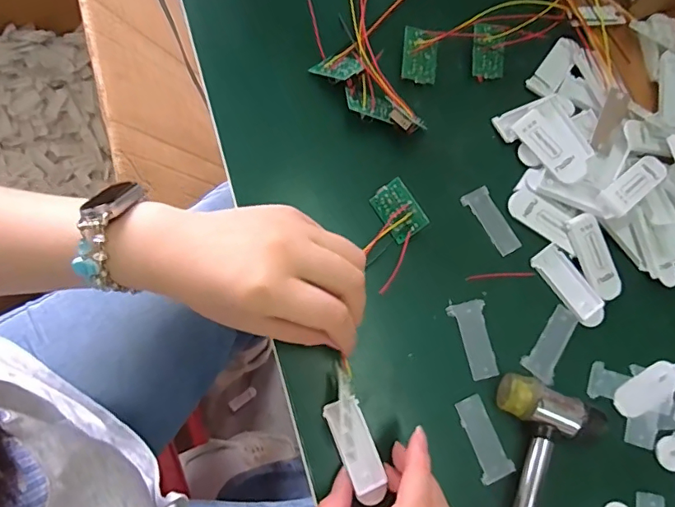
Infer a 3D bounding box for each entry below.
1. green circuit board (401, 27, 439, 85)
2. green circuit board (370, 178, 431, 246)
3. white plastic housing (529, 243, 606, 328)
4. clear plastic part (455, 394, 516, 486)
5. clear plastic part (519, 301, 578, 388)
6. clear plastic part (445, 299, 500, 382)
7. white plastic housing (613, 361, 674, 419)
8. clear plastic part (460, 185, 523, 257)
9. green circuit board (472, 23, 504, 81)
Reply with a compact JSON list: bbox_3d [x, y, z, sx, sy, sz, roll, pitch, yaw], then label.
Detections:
[{"bbox_3d":[0.057,-0.137,0.347,0.025,0.004,0.035,1,100,-14],"label":"green circuit board"},{"bbox_3d":[0.038,-0.027,0.318,0.026,0.005,0.036,-36,81,24],"label":"green circuit board"},{"bbox_3d":[0.151,0.021,0.324,0.022,0.004,0.056,-36,81,-14],"label":"white plastic housing"},{"bbox_3d":[0.086,0.110,0.297,0.020,0.004,0.047,-22,79,-11],"label":"clear plastic part"},{"bbox_3d":[0.136,0.057,0.315,0.021,0.004,0.048,37,74,4],"label":"clear plastic part"},{"bbox_3d":[0.086,0.054,0.312,0.023,0.004,0.047,-13,77,-9],"label":"clear plastic part"},{"bbox_3d":[0.195,0.084,0.313,0.049,0.006,0.020,-29,80,-13],"label":"white plastic housing"},{"bbox_3d":[0.102,-0.021,0.332,0.020,0.004,0.047,-27,79,-12],"label":"clear plastic part"},{"bbox_3d":[0.107,-0.142,0.353,0.023,0.004,0.035,-7,108,-10],"label":"green circuit board"}]

